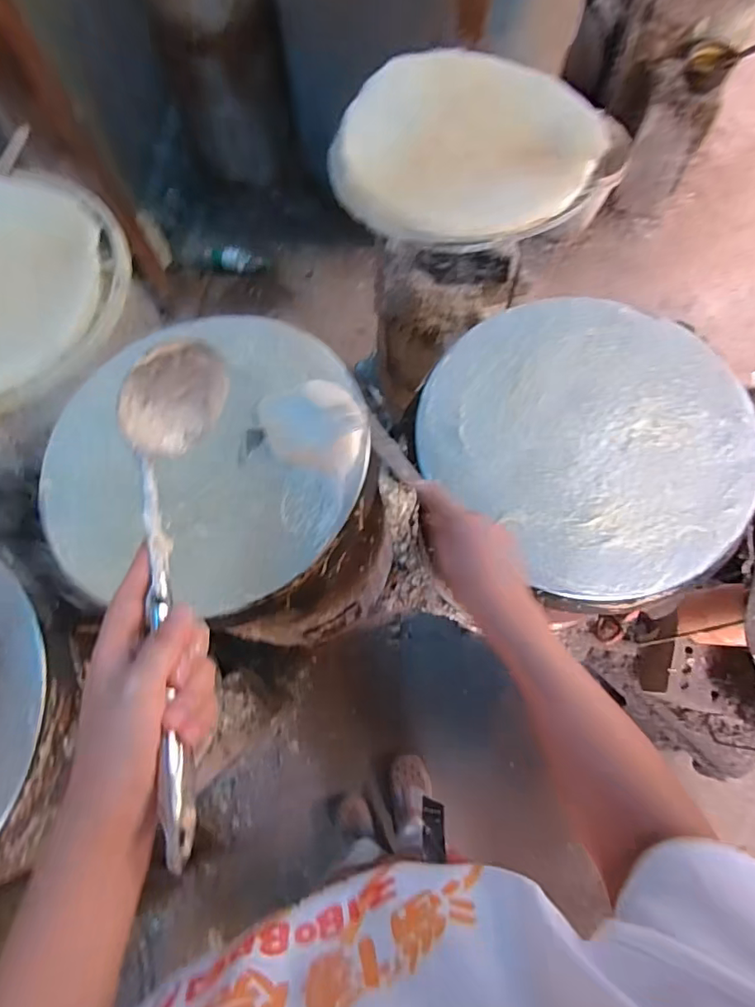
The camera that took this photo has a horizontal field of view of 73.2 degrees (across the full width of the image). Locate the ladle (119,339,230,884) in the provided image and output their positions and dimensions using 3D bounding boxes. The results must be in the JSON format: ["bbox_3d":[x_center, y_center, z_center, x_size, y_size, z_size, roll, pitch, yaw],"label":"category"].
[{"bbox_3d":[-0.139,0.034,0.346,0.062,0.075,0.304,-6,71,1],"label":"ladle"}]

